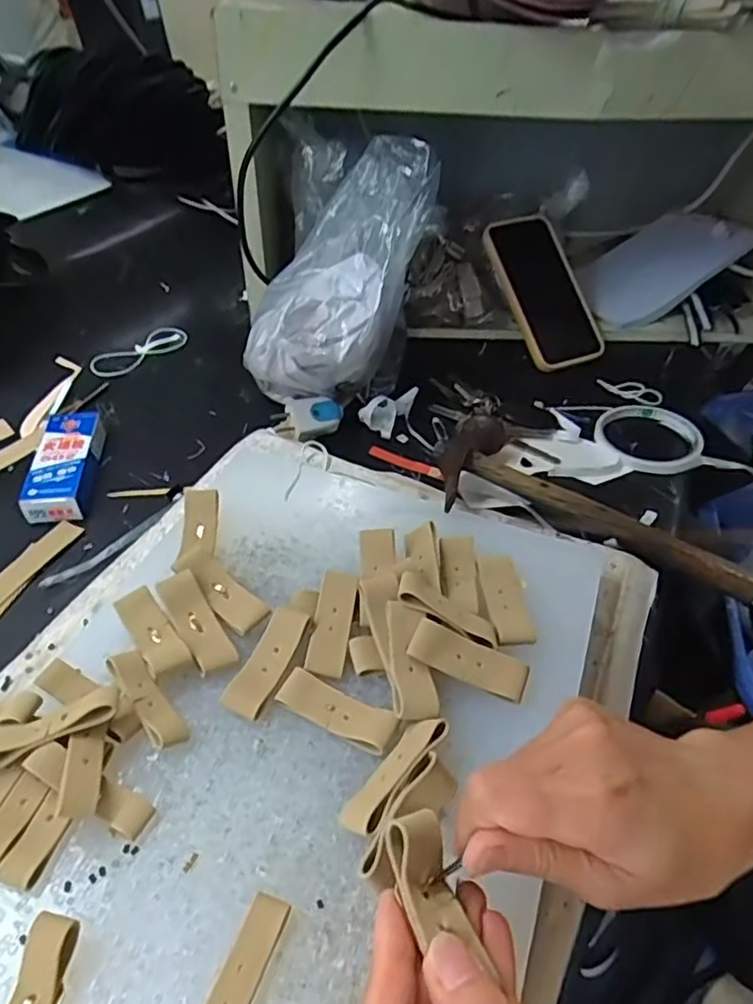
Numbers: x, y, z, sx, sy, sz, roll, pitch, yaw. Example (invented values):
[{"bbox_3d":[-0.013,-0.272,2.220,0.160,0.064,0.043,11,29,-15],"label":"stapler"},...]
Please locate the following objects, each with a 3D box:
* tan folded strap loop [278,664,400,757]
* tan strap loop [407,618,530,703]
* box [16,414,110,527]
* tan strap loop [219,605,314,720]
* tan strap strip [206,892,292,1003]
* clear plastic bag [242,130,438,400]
[{"bbox_3d":[-0.019,0.102,0.315,0.058,0.007,0.020,21,47,18],"label":"tan folded strap loop"},{"bbox_3d":[0.047,0.080,0.325,0.061,0.010,0.020,24,50,-2],"label":"tan strap loop"},{"bbox_3d":[-0.242,-0.033,0.498,0.038,0.022,0.111,-4,45,-7],"label":"box"},{"bbox_3d":[-0.055,0.081,0.329,0.021,0.008,0.060,19,47,17],"label":"tan strap loop"},{"bbox_3d":[-0.052,0.178,0.235,0.015,0.009,0.061,15,46,13],"label":"tan strap strip"},{"bbox_3d":[-0.026,-0.198,0.545,0.140,0.096,0.245,9,74,12],"label":"clear plastic bag"}]

